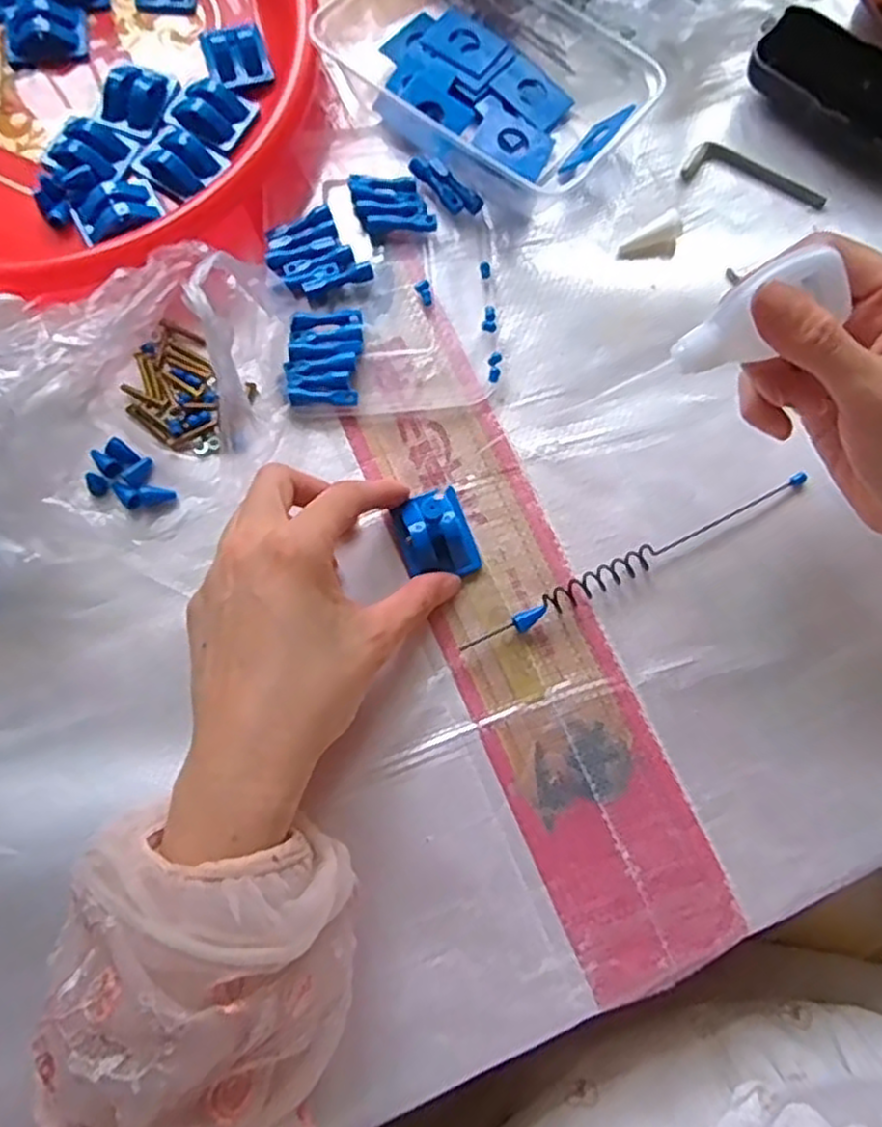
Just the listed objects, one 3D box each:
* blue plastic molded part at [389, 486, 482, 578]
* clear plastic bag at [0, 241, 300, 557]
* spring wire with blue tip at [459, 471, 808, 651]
[{"bbox_3d":[-0.003,-0.014,0.358,0.033,0.018,0.041,-18,77,-6],"label":"blue plastic molded part"},{"bbox_3d":[-0.158,-0.079,0.345,0.189,0.066,0.130,-19,77,-6],"label":"clear plastic bag"},{"bbox_3d":[0.097,-0.002,0.365,0.188,0.009,0.012,-26,78,-8],"label":"spring wire with blue tip"}]

